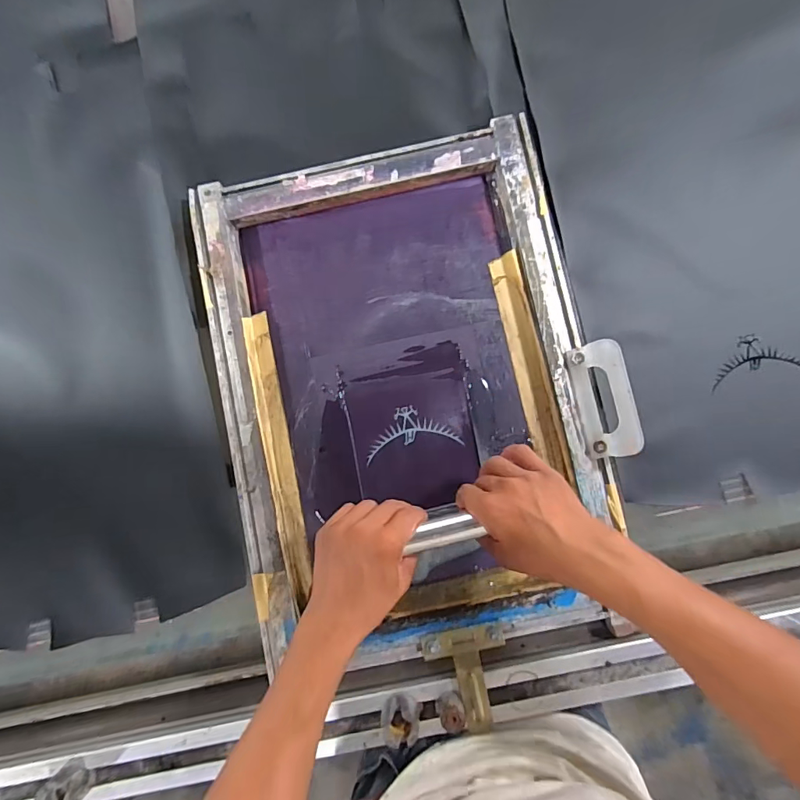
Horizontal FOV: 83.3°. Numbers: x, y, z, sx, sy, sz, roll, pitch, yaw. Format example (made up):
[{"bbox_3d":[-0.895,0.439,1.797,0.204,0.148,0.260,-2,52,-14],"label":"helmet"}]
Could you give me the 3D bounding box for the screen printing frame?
[{"bbox_3d":[0.014,-0.005,0.501,0.411,0.043,0.550,-12,84,1],"label":"screen printing frame"}]

